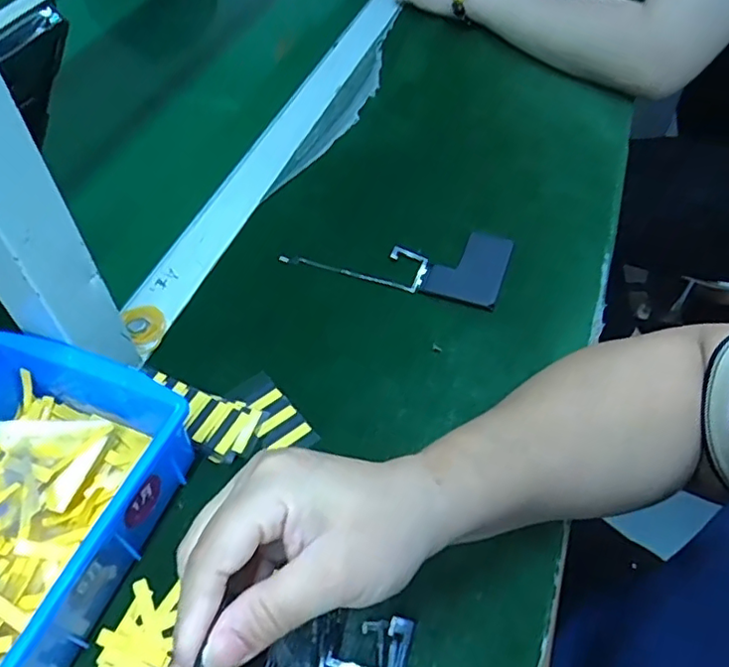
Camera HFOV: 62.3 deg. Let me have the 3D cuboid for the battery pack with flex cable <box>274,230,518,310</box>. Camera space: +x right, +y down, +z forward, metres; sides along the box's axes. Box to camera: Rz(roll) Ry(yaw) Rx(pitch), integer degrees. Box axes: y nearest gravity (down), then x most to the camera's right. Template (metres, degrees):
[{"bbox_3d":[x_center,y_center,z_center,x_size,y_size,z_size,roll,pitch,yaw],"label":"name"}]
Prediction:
[{"bbox_3d":[0.028,-0.064,0.485,0.169,0.008,0.072,12,55,14],"label":"battery pack with flex cable"}]

